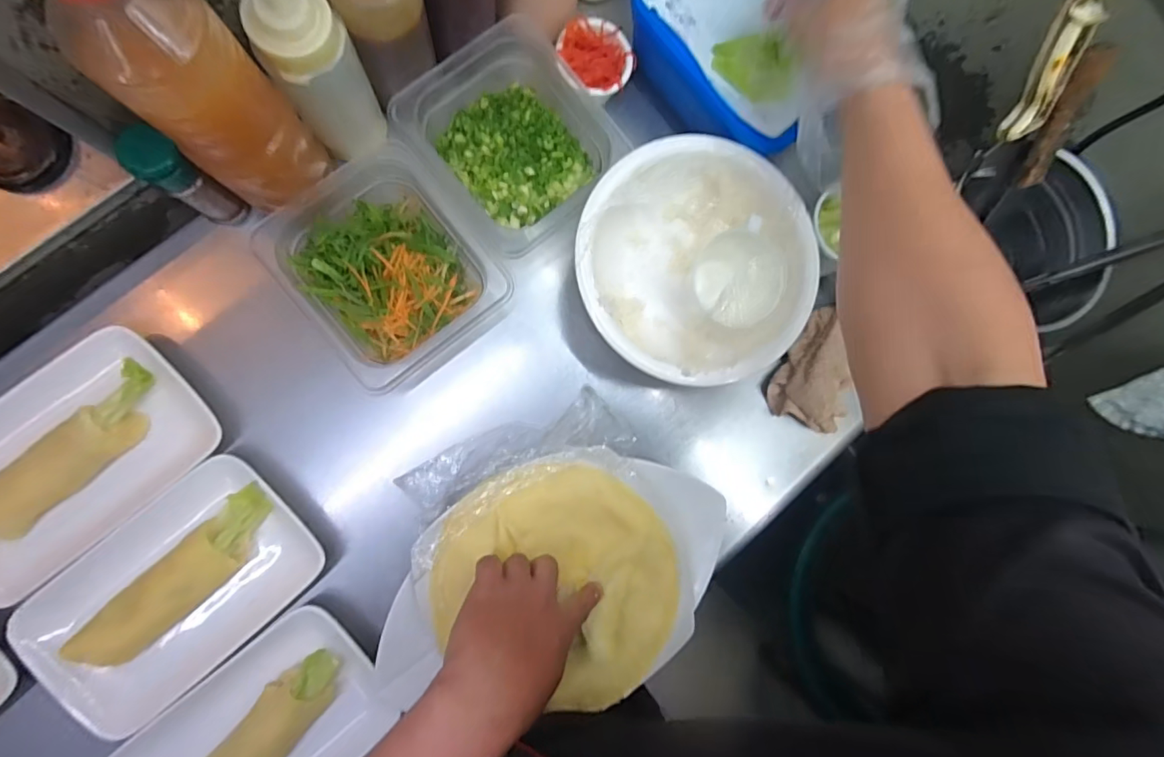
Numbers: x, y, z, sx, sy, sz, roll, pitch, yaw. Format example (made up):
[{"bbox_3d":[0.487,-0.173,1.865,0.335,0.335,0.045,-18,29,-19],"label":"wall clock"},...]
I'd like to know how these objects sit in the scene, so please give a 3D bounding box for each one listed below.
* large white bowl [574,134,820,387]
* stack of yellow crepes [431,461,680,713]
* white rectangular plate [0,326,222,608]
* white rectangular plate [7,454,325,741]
[{"bbox_3d":[0.100,-0.105,0.484,0.211,0.077,0.214,0,88,-8],"label":"large white bowl"},{"bbox_3d":[-0.012,0.178,0.440,0.223,0.032,0.187,34,84,-6],"label":"stack of yellow crepes"},{"bbox_3d":[-0.431,0.070,0.413,0.218,0.026,0.131,-40,94,-7],"label":"white rectangular plate"},{"bbox_3d":[-0.344,0.180,0.421,0.217,0.027,0.143,-40,94,-7],"label":"white rectangular plate"}]

